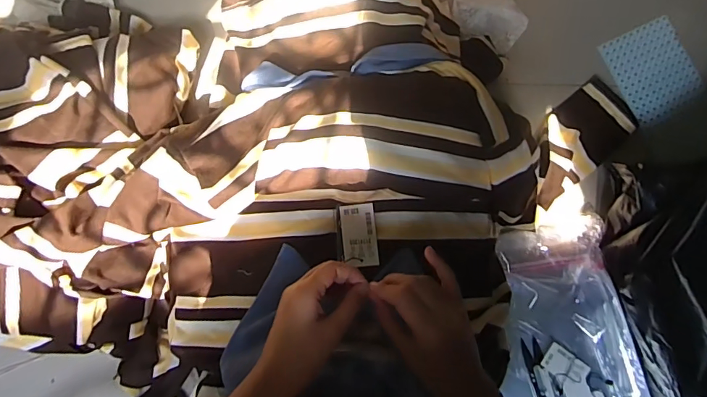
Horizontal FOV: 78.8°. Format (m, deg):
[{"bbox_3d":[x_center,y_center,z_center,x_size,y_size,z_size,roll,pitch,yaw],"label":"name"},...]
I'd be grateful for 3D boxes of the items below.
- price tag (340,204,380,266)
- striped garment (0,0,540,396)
[{"bbox_3d":[0.006,0.039,0.453,0.037,0.004,0.064,-6,89,7],"label":"price tag"},{"bbox_3d":[-0.145,-0.030,0.488,0.675,0.180,0.476,-11,85,-5],"label":"striped garment"}]

